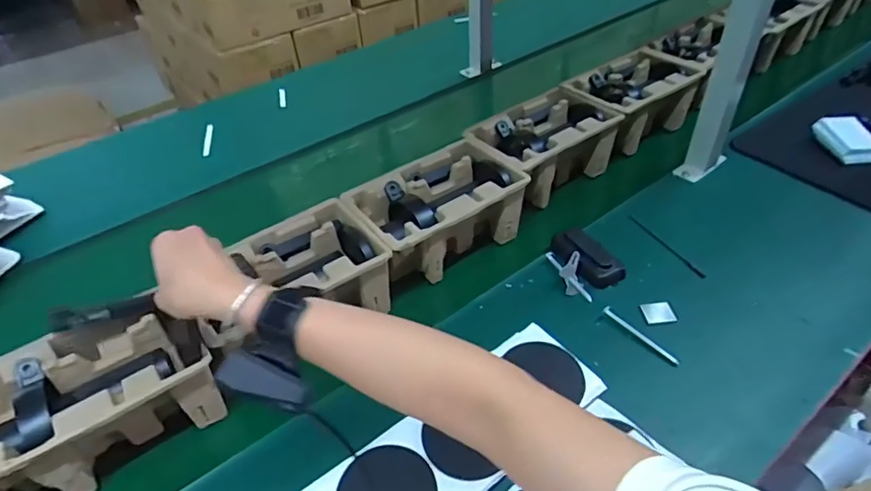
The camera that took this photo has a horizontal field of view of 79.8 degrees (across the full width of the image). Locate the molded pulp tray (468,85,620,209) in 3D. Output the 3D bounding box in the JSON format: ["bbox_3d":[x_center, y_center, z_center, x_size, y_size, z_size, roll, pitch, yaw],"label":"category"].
[{"bbox_3d":[0.172,-0.155,0.849,0.160,0.099,0.231,31,52,33],"label":"molded pulp tray"}]

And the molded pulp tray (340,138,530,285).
[{"bbox_3d":[0.002,-0.044,0.741,0.229,0.098,0.146,-29,47,-25],"label":"molded pulp tray"}]

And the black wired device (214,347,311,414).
[{"bbox_3d":[-0.126,0.103,0.400,0.069,0.027,0.033,20,69,4],"label":"black wired device"}]

